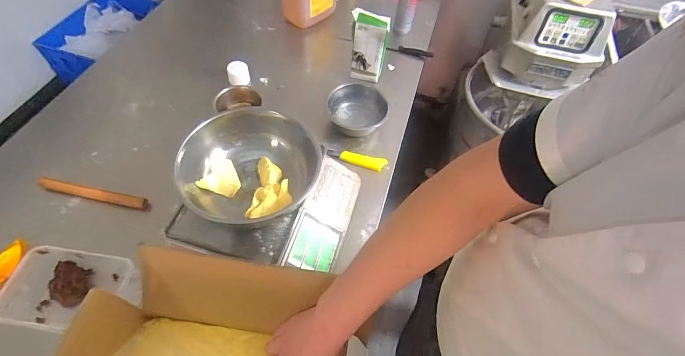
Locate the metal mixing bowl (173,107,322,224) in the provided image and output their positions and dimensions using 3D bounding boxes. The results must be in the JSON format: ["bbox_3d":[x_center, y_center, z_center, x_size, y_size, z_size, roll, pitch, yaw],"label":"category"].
[{"bbox_3d":[-0.193,-0.014,0.762,0.270,0.104,0.287,2,56,-3],"label":"metal mixing bowl"}]

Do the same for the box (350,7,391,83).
[{"bbox_3d":[0.078,-0.404,1.096,0.109,0.215,0.049,8,56,1],"label":"box"}]

